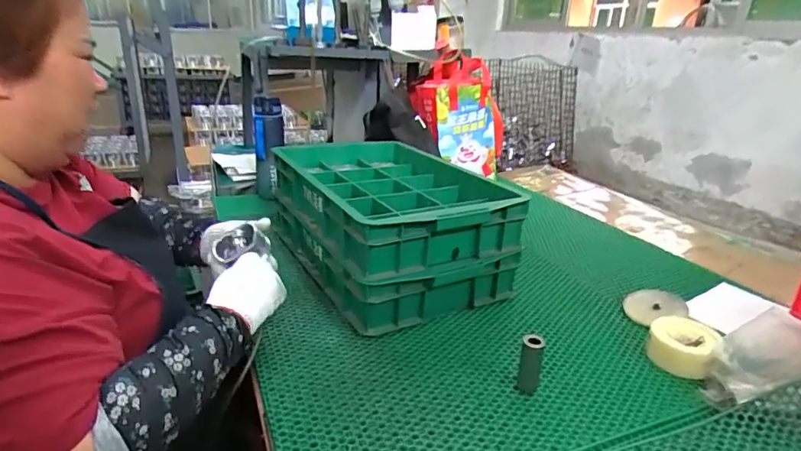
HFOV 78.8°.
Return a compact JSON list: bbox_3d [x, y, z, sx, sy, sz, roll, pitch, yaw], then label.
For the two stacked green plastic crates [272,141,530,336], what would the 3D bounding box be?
[{"bbox_3d":[-0.032,-0.019,0.994,0.335,0.191,0.522,-10,24,-28],"label":"two stacked green plastic crates"}]

